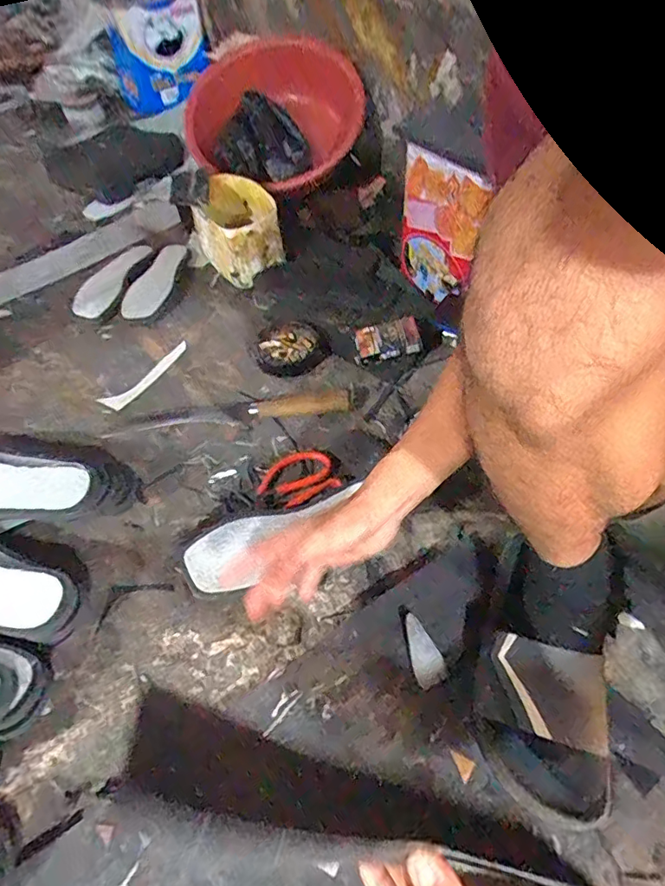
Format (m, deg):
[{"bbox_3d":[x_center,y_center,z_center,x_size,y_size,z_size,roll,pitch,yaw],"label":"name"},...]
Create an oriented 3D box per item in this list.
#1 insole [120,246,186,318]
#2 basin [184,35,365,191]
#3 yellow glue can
[{"bbox_3d":[-0.318,-0.294,0.934,0.063,0.019,0.197,6,53,8],"label":"insole"},{"bbox_3d":[-0.111,-0.623,1.003,0.294,0.130,0.376,28,76,-5],"label":"basin"},{"bbox_3d":[-0.167,-0.372,0.928,0.128,0.129,0.187,-19,51,-11],"label":"yellow glue can"}]

